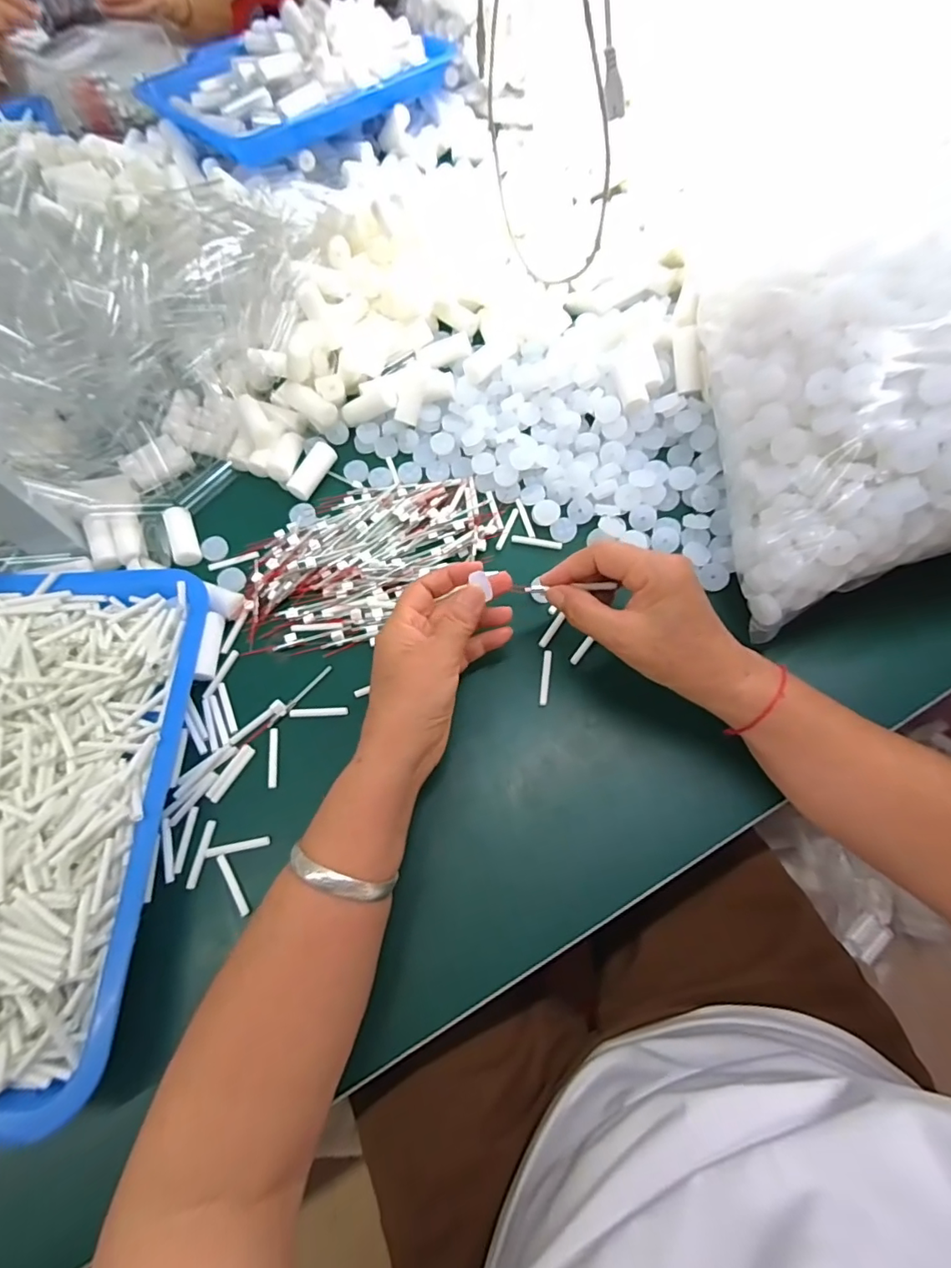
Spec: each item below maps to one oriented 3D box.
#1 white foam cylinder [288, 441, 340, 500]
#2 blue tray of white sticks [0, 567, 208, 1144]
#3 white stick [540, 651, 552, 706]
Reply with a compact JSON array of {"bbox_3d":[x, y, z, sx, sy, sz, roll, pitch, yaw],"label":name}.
[{"bbox_3d":[-0.141,-0.140,0.459,0.020,0.019,0.054,28,71,15],"label":"white foam cylinder"},{"bbox_3d":[-0.314,0.104,0.329,0.245,0.066,0.326,-4,66,2],"label":"blue tray of white sticks"},{"bbox_3d":[0.050,0.030,0.371,0.006,0.004,0.040,6,67,6],"label":"white stick"}]

